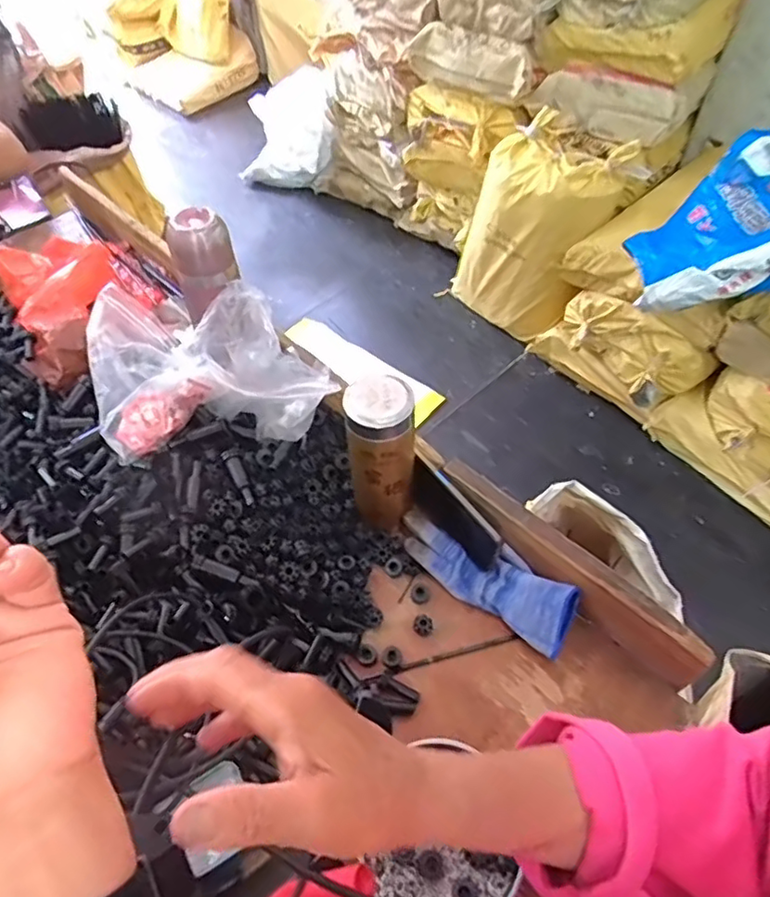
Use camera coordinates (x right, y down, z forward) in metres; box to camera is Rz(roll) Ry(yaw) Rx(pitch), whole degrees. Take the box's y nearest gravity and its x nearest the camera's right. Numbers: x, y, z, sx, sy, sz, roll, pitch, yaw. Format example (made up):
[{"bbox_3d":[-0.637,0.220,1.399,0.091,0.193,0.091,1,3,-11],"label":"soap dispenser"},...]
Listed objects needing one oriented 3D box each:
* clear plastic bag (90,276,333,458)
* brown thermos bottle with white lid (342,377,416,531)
[{"bbox_3d":[-0.199,-0.105,0.679,0.245,0.126,0.209,-11,53,-9],"label":"clear plastic bag"},{"bbox_3d":[-0.004,0.010,0.595,0.067,0.178,0.059,-5,52,-4],"label":"brown thermos bottle with white lid"}]

